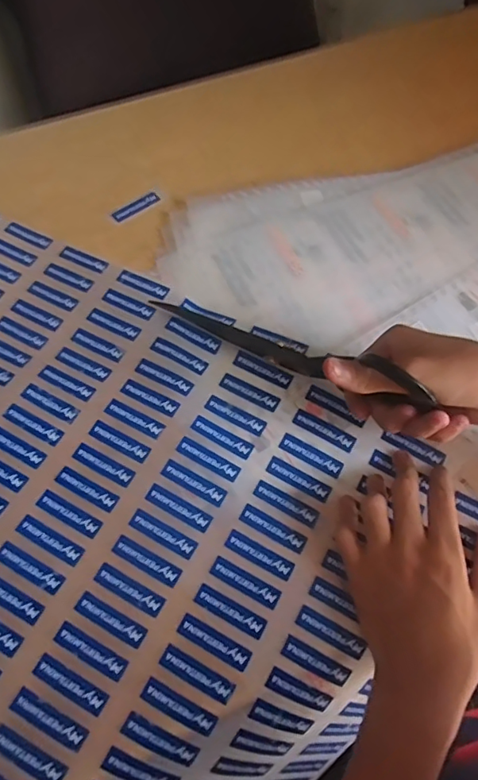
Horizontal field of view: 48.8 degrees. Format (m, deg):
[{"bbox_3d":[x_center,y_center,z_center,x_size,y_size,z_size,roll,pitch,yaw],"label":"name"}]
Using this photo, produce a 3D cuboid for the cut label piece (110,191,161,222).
[{"bbox_3d":[-0.101,-0.180,0.517,0.050,0.004,0.014,-35,69,-17],"label":"cut label piece"}]

